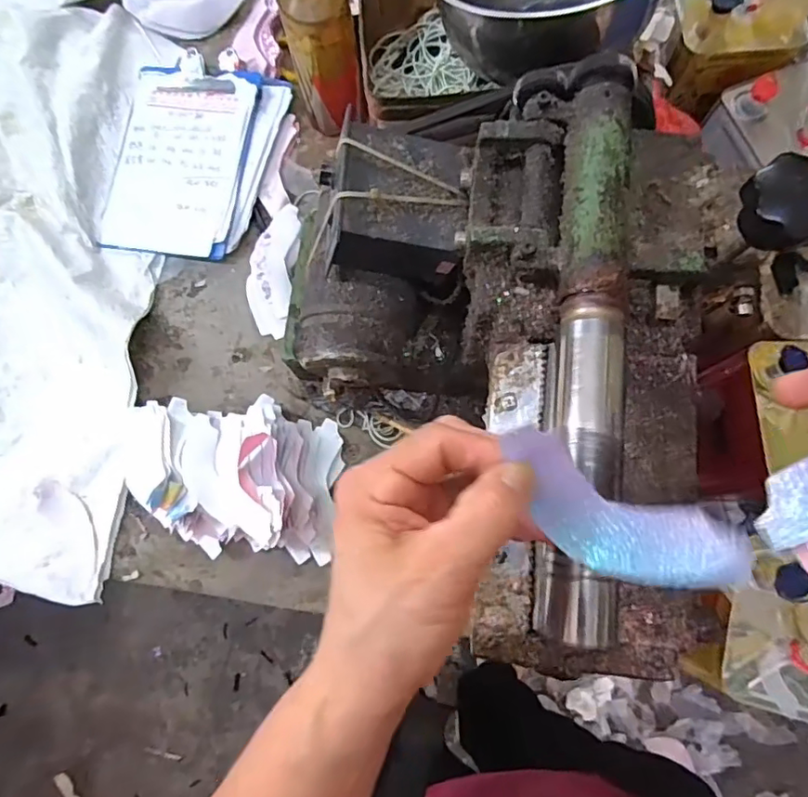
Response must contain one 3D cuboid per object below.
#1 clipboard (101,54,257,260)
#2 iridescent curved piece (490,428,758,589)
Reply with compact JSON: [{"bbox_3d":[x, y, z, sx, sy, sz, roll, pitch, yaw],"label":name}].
[{"bbox_3d":[-0.245,-0.266,0.600,0.142,0.026,0.220,10,79,3],"label":"clipboard"},{"bbox_3d":[0.089,0.051,0.221,0.112,0.009,0.041,26,80,-1],"label":"iridescent curved piece"}]

